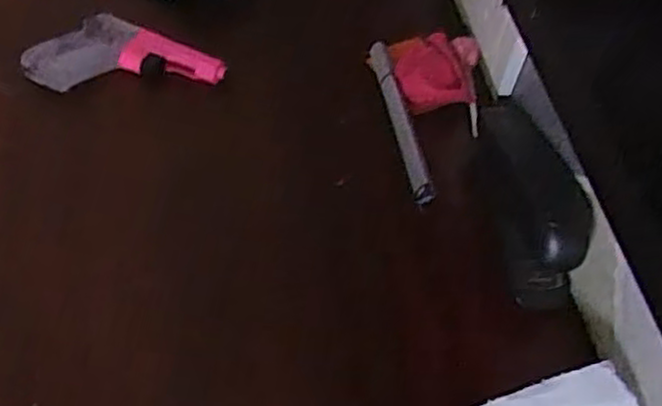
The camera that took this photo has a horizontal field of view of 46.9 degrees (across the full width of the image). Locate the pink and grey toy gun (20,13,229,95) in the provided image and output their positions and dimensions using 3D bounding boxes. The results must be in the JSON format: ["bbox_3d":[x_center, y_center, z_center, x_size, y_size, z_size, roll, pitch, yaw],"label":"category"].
[{"bbox_3d":[-0.151,-0.110,0.565,0.137,0.033,0.048,-2,52,-10],"label":"pink and grey toy gun"}]

